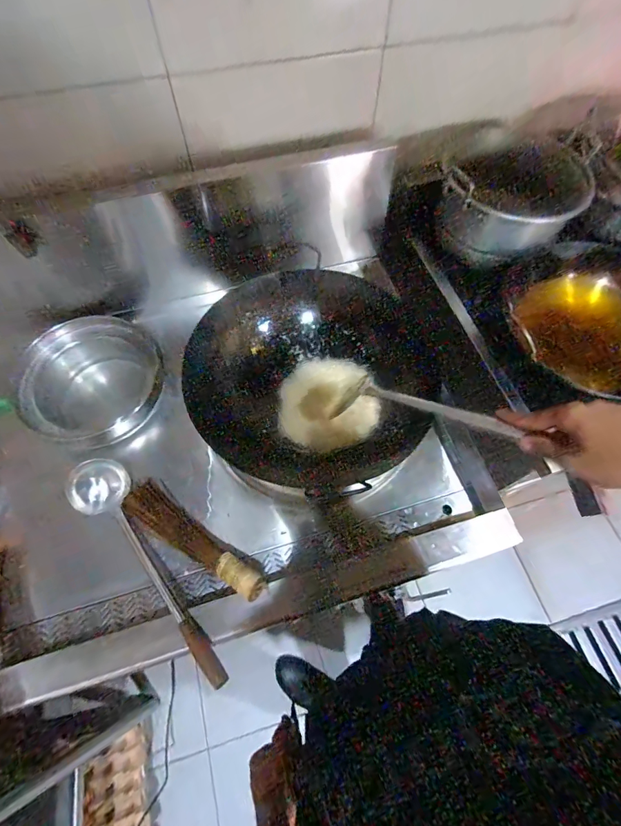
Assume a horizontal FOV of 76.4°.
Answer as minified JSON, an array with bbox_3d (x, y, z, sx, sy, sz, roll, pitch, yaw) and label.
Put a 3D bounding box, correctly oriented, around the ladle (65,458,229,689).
[{"bbox_3d":[-0.293,0.271,0.698,0.103,0.051,0.462,-35,70,-16],"label":"ladle"}]

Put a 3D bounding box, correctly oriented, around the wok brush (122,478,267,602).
[{"bbox_3d":[-0.222,0.237,0.735,0.320,0.066,0.074,35,69,15],"label":"wok brush"}]

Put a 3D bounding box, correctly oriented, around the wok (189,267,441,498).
[{"bbox_3d":[0.019,-0.077,0.829,0.465,0.163,0.471,0,64,-1],"label":"wok"}]

